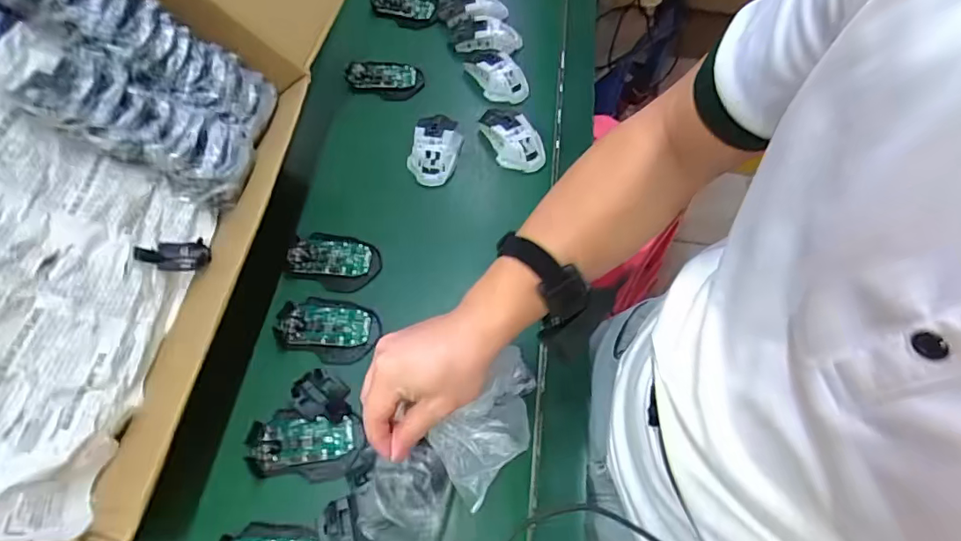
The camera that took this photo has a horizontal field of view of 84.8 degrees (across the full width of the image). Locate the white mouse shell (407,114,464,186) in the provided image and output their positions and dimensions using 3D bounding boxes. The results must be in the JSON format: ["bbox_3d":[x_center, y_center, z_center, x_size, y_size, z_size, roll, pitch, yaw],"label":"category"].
[{"bbox_3d":[-0.062,-0.172,0.729,0.062,0.031,0.107,11,63,5],"label":"white mouse shell"}]

